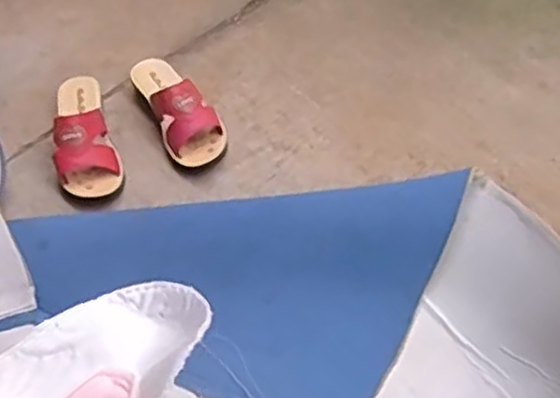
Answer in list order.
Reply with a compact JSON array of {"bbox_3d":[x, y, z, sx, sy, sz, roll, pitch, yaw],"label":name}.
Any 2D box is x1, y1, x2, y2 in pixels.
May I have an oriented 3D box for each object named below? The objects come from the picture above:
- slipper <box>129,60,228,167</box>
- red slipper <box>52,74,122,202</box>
[{"bbox_3d":[-0.150,-0.144,1.081,0.087,0.078,0.222,-19,54,-15],"label":"slipper"},{"bbox_3d":[-0.287,-0.098,1.053,0.086,0.069,0.219,-15,53,-13],"label":"red slipper"}]

